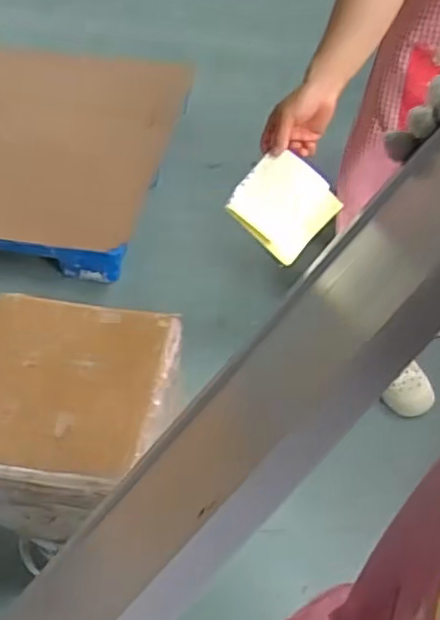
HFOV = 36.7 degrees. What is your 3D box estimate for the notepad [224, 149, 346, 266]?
[{"bbox_3d":[0.096,-0.159,0.983,0.135,0.015,0.135,42,83,-11],"label":"notepad"}]

